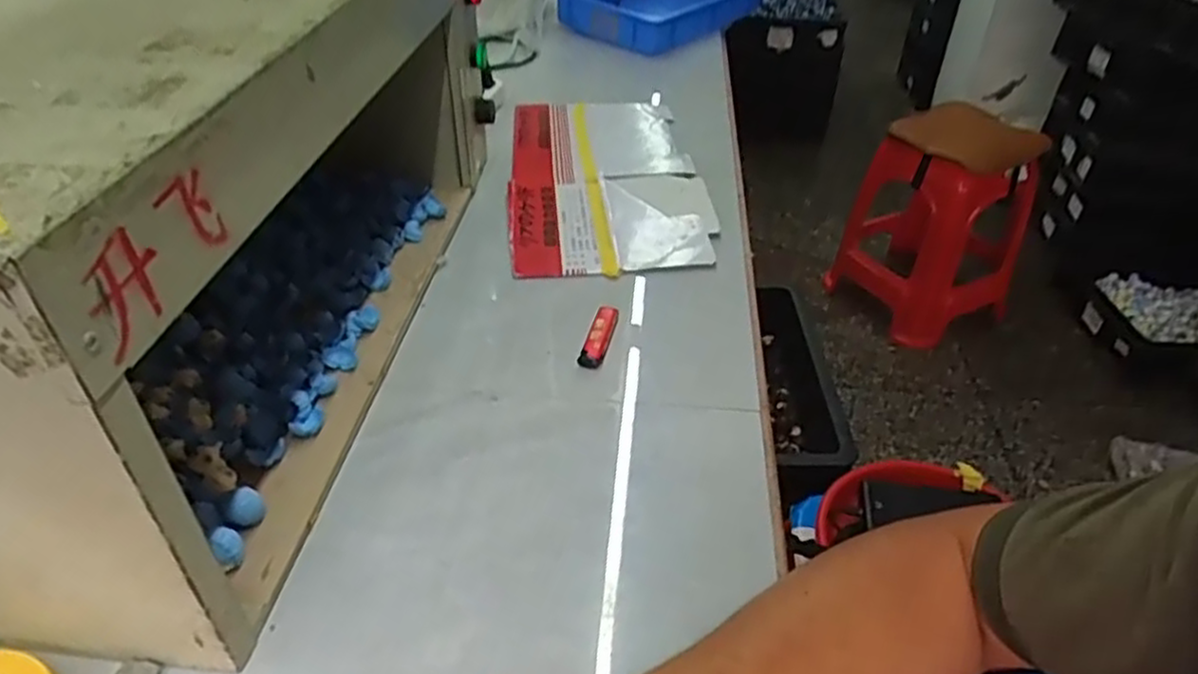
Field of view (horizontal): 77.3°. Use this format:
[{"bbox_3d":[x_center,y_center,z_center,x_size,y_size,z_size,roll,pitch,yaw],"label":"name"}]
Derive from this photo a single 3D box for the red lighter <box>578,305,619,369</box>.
[{"bbox_3d":[0.001,-0.002,0.662,0.021,0.015,0.082,10,40,10],"label":"red lighter"}]

